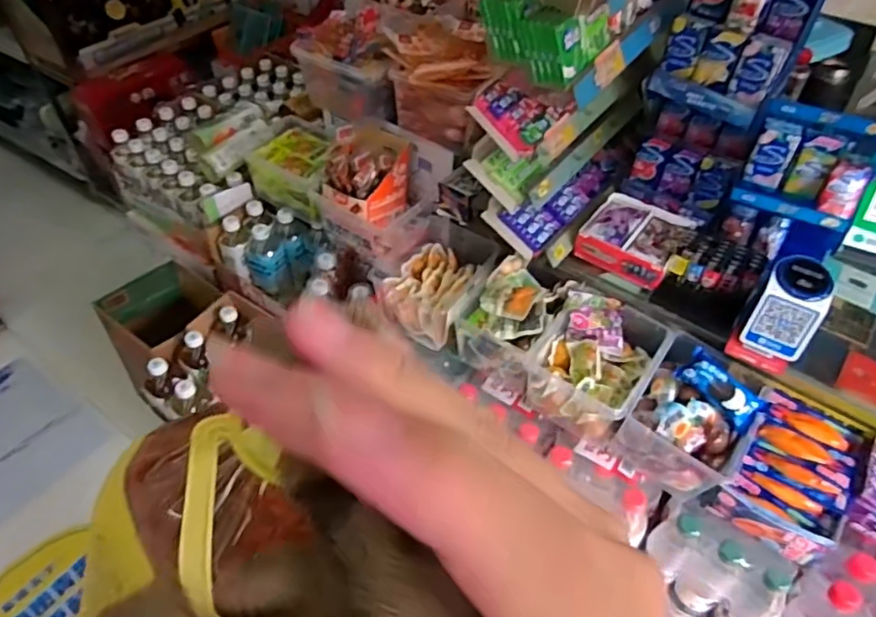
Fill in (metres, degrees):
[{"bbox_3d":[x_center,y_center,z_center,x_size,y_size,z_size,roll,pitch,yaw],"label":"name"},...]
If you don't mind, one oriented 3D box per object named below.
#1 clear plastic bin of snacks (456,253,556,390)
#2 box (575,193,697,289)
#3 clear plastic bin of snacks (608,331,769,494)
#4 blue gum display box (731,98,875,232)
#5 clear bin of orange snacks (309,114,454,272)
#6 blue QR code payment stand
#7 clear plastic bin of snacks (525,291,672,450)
[{"bbox_3d":[0.120,0.019,0.997,0.144,0.141,0.168,25,52,20],"label":"clear plastic bin of snacks"},{"bbox_3d":[0.326,-0.117,0.994,0.151,0.043,0.154,28,53,22],"label":"box"},{"bbox_3d":[0.373,0.151,0.877,0.152,0.122,0.205,29,54,23],"label":"clear plastic bin of snacks"},{"bbox_3d":[0.530,-0.205,0.860,0.160,0.158,0.085,27,11,19],"label":"blue gum display box"},{"bbox_3d":[-0.105,-0.216,1.111,0.201,0.184,0.173,32,55,25],"label":"clear bin of orange snacks"},{"bbox_3d":[0.488,0.001,0.836,0.080,0.118,0.084,25,52,20],"label":"blue QR code payment stand"},{"bbox_3d":[0.248,0.077,0.926,0.163,0.142,0.196,28,54,23],"label":"clear plastic bin of snacks"}]

